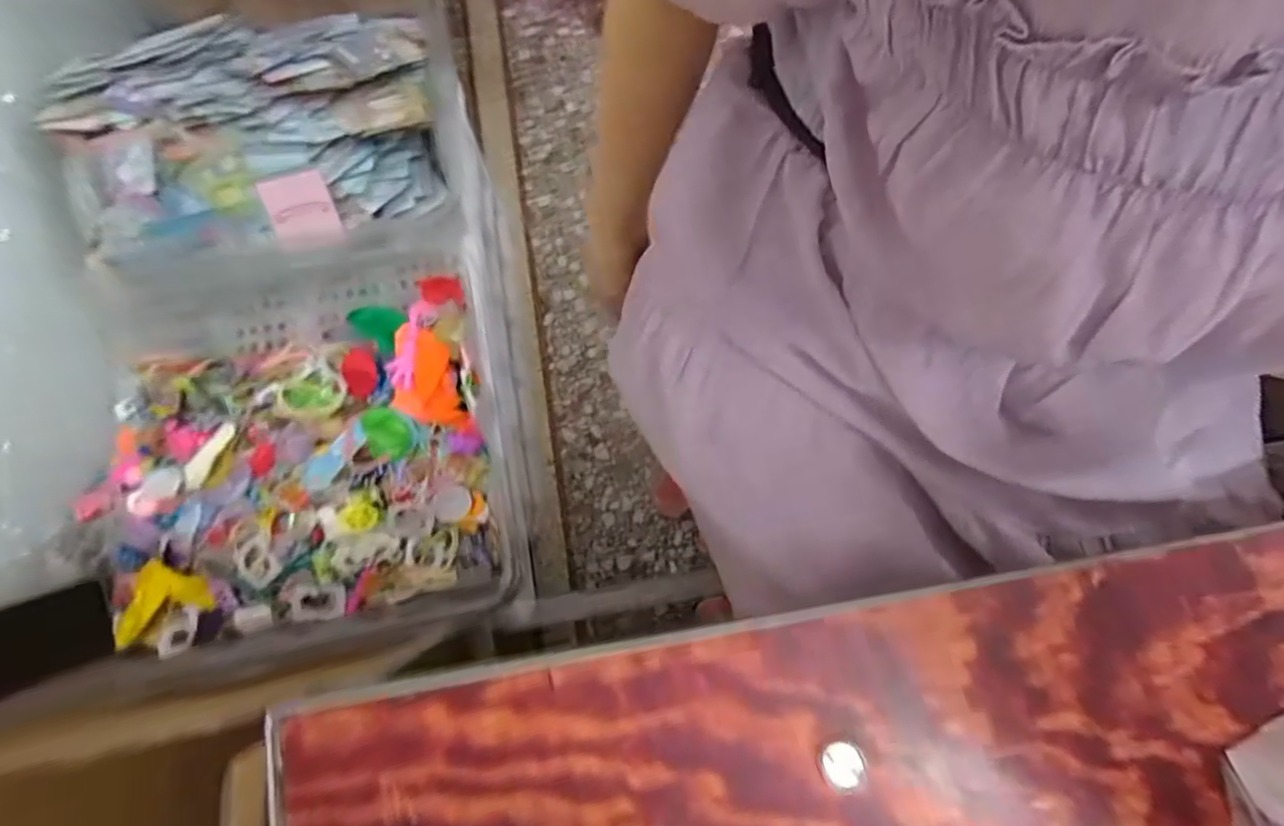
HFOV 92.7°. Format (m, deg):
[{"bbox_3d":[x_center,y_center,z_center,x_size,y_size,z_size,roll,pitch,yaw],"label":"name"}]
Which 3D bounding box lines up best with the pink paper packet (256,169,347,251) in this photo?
[{"bbox_3d":[-0.344,-0.204,0.622,0.061,0.014,0.071,-17,122,-12],"label":"pink paper packet"}]

